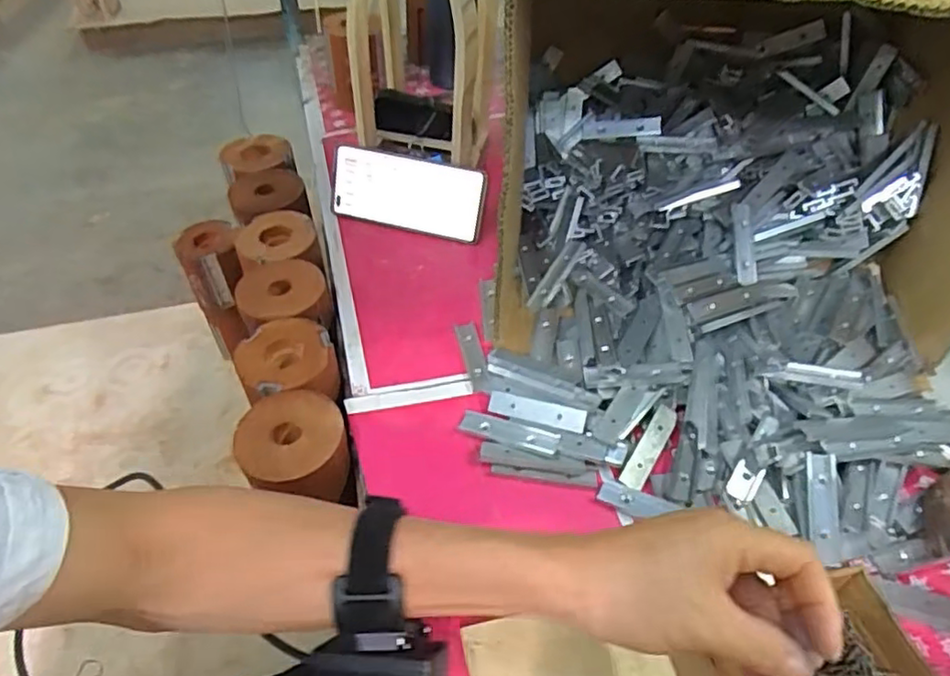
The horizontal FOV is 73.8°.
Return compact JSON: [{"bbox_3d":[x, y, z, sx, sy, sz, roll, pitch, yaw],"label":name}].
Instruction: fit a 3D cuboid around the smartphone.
[{"bbox_3d":[-0.071,-0.149,0.658,0.160,0.077,0.008,12,28,7],"label":"smartphone"}]

